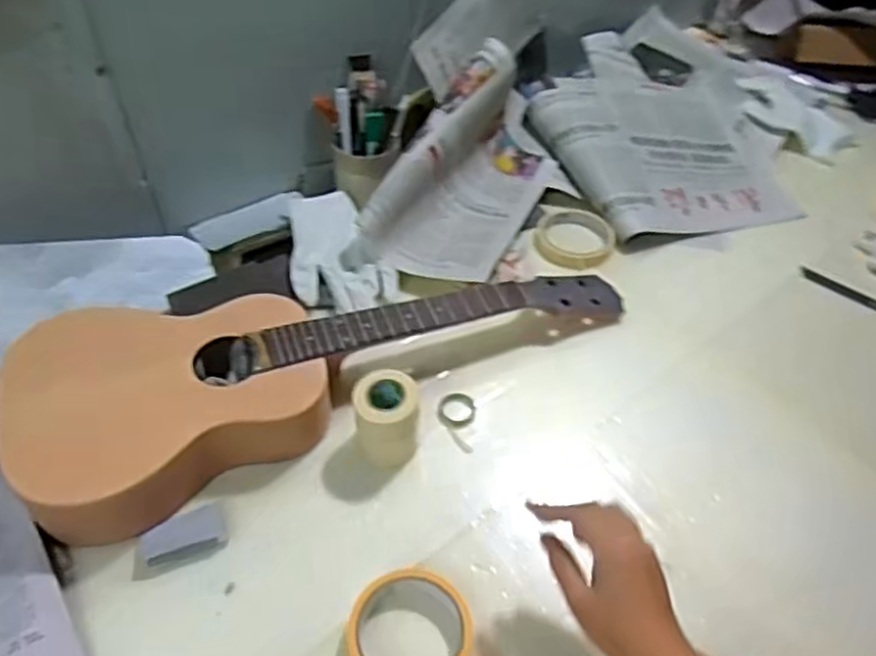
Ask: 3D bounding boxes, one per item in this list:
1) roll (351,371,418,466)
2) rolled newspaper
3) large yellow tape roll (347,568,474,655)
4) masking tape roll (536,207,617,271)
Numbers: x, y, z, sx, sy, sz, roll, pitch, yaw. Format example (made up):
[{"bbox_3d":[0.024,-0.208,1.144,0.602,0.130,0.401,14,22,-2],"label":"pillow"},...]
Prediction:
[{"bbox_3d":[-0.045,0.080,0.632,0.055,0.071,0.051,2,51,-2],"label":"roll"},{"bbox_3d":[0.037,-0.187,0.806,0.143,0.131,0.291,23,54,14],"label":"rolled newspaper"},{"bbox_3d":[-0.017,0.240,0.531,0.096,0.027,0.109,0,51,-4],"label":"large yellow tape roll"},{"bbox_3d":[0.163,-0.109,0.851,0.095,0.015,0.094,2,51,-2],"label":"masking tape roll"}]

